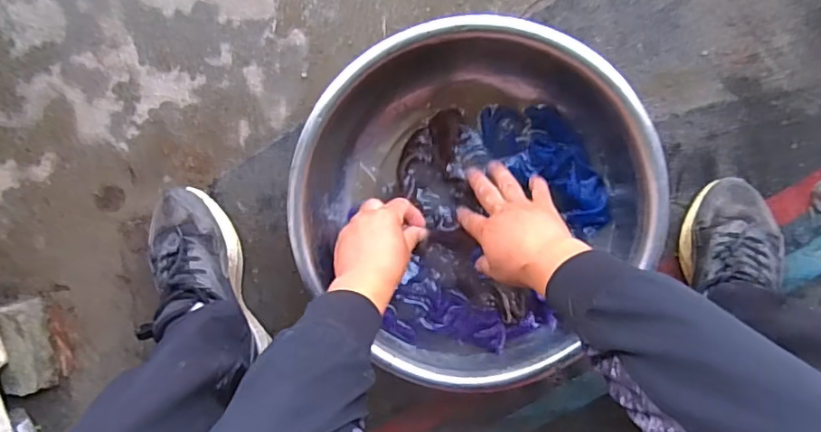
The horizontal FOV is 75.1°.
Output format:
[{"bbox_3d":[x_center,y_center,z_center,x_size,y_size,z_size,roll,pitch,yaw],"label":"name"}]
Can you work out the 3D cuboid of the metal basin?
[{"bbox_3d":[0.074,-0.024,0.644,0.384,0.119,0.384,0,99,2],"label":"metal basin"}]

